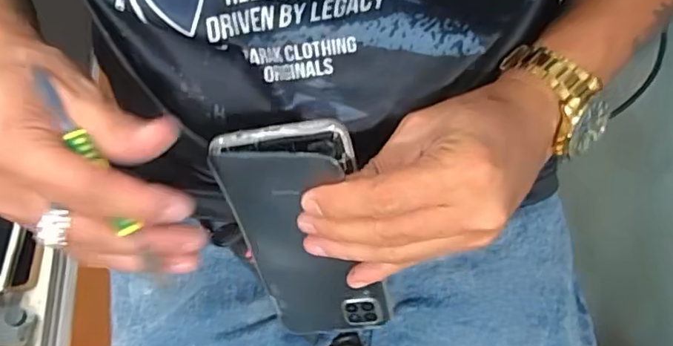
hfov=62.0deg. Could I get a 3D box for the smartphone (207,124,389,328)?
[{"bbox_3d":[-0.017,0.040,0.326,0.074,0.151,0.015,-9,37,9],"label":"smartphone"}]

